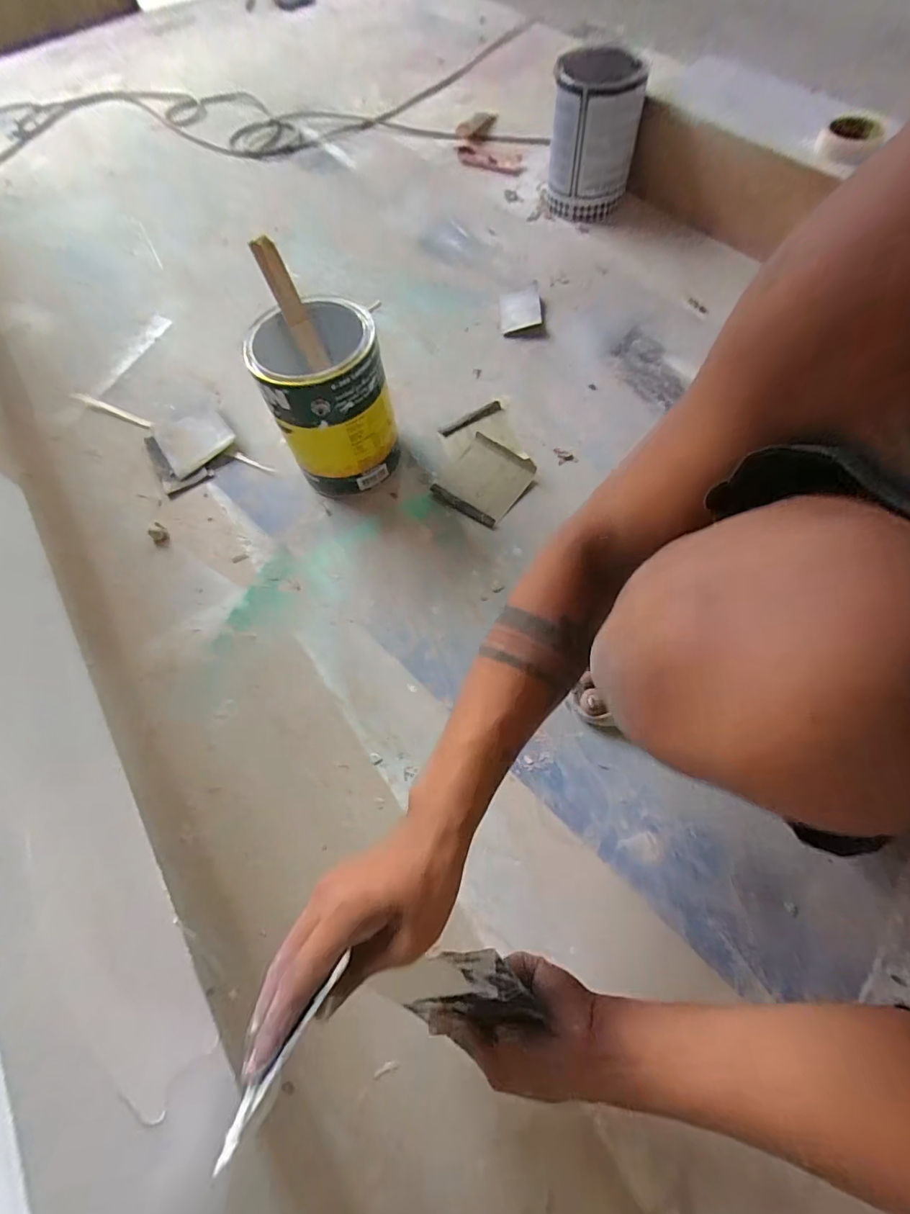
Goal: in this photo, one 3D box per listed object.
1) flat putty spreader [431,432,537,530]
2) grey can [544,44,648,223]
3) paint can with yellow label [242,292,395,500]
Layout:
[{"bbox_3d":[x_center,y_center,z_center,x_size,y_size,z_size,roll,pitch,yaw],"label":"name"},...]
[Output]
[{"bbox_3d":[0.044,-0.195,0.739,0.118,0.016,0.131,33,71,16],"label":"flat putty spreader"},{"bbox_3d":[0.276,-0.936,0.982,0.164,0.232,0.152,12,66,8],"label":"grey can"},{"bbox_3d":[-0.170,-0.277,0.687,0.149,0.209,0.147,-1,65,2],"label":"paint can with yellow label"}]

